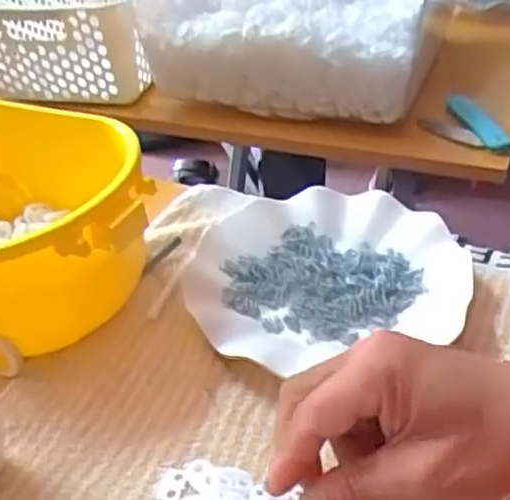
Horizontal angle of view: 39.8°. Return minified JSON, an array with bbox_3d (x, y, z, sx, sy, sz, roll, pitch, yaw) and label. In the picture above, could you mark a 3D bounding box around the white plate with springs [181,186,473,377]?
[{"bbox_3d":[0.045,0.014,0.478,0.178,0.024,0.161,-12,38,-7],"label":"white plate with springs"}]

